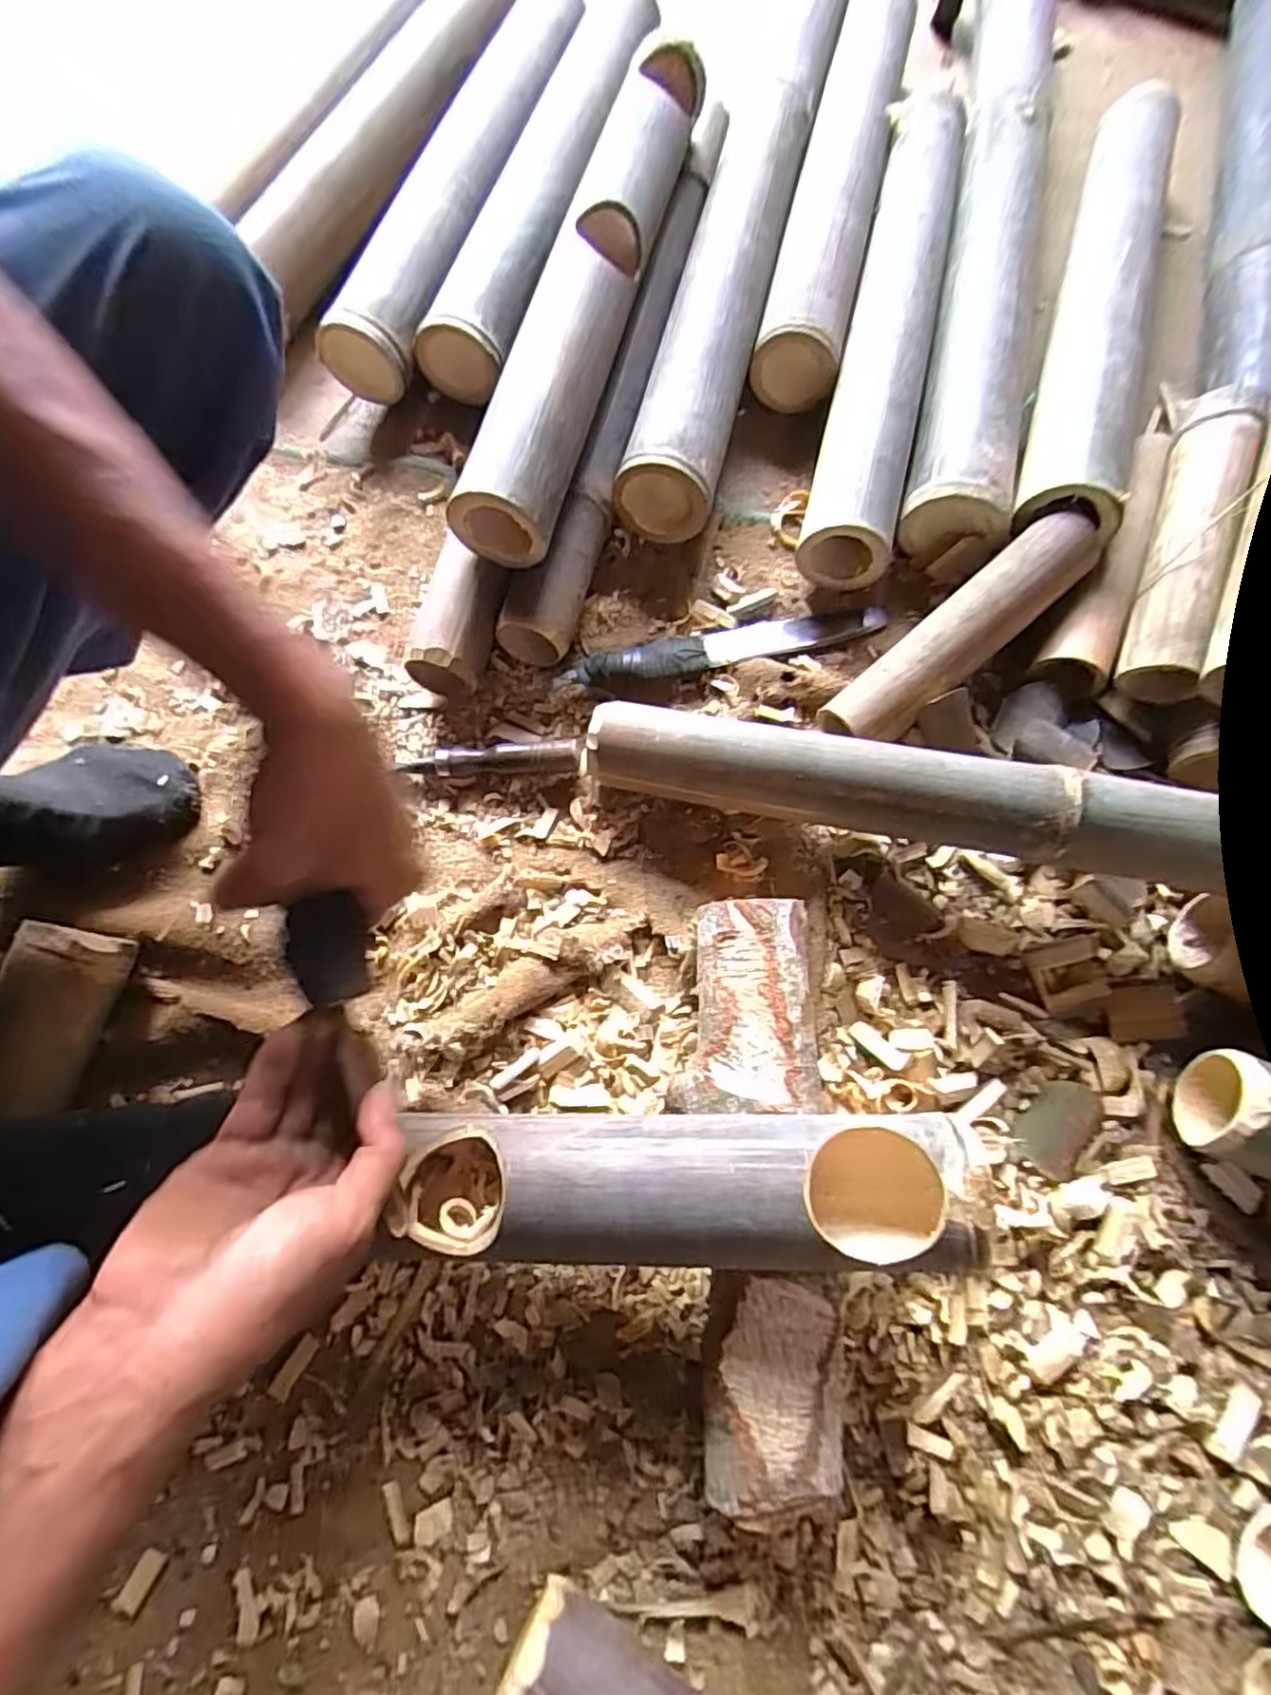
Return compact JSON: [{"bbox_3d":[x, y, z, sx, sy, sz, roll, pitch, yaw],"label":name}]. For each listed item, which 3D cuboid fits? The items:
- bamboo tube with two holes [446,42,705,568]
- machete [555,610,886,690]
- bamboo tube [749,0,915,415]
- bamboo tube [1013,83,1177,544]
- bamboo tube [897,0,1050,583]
[{"bbox_3d":[-0.032,-0.452,0.573,0.073,0.084,0.495,16,73,7],"label":"bamboo tube with two holes"},{"bbox_3d":[0.073,-0.168,0.568,0.272,0.020,0.036,-12,72,-2],"label":"machete"},{"bbox_3d":[0.210,-0.690,0.707,0.077,0.077,0.579,13,73,6],"label":"bamboo tube"},{"bbox_3d":[0.416,-0.488,0.608,0.073,0.062,0.541,18,73,7],"label":"bamboo tube"},{"bbox_3d":[0.346,-0.595,0.670,0.106,0.090,0.749,12,73,5],"label":"bamboo tube"}]

